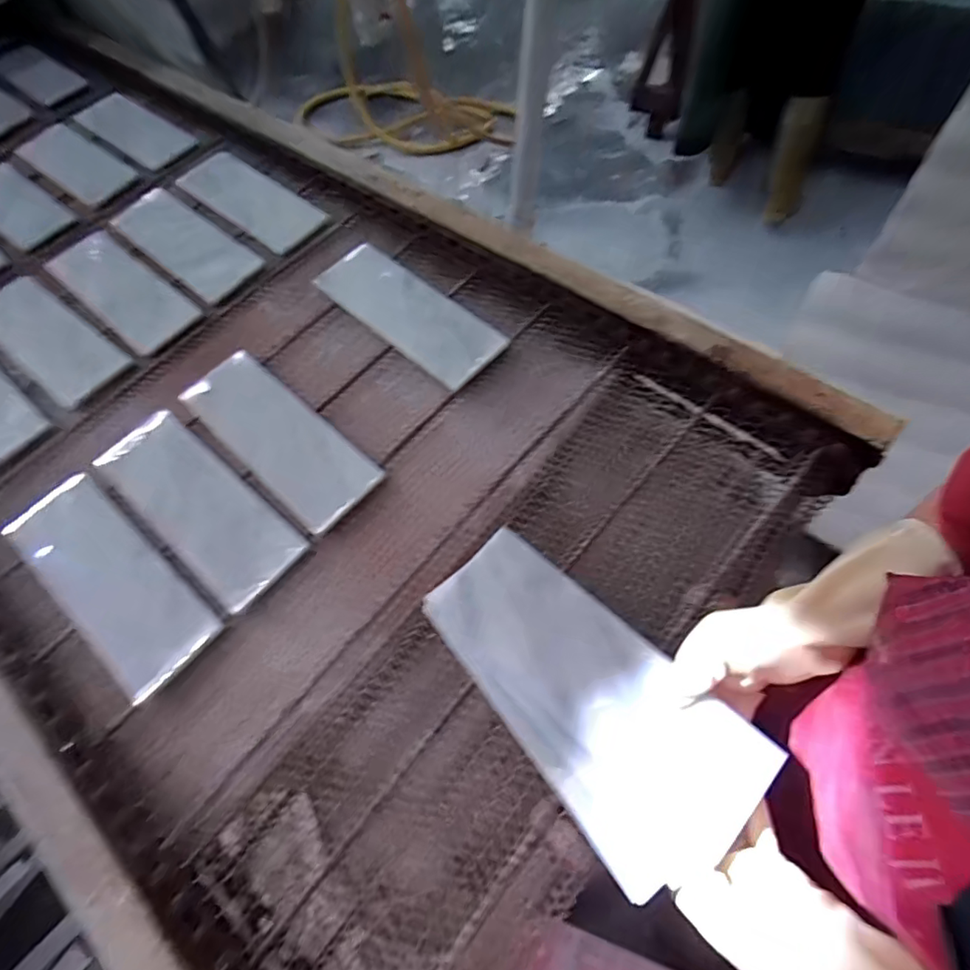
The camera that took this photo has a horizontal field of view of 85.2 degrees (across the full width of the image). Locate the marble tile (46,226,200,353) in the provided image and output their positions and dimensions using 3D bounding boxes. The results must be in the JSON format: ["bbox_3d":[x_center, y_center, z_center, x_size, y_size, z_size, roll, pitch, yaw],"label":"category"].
[{"bbox_3d":[-0.602,-0.332,0.875,0.316,0.020,0.120,35,71,24],"label":"marble tile"}]

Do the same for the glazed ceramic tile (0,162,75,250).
[{"bbox_3d":[-0.940,-0.563,1.049,0.322,0.016,0.121,35,67,23],"label":"glazed ceramic tile"}]

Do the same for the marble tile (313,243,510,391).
[{"bbox_3d":[-0.115,-0.261,0.780,0.318,0.020,0.118,39,71,22],"label":"marble tile"}]

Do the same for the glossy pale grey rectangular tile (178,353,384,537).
[{"bbox_3d":[-0.270,-0.066,0.689,0.304,0.026,0.111,38,72,24],"label":"glossy pale grey rectangular tile"}]

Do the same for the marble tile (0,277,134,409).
[{"bbox_3d":[-0.681,-0.232,0.818,0.306,0.025,0.108,32,70,23],"label":"marble tile"}]

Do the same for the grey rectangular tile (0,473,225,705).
[{"bbox_3d":[-0.445,0.098,0.612,0.323,0.023,0.113,34,72,22],"label":"grey rectangular tile"}]

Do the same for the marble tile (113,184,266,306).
[{"bbox_3d":[-0.535,-0.437,0.927,0.313,0.018,0.119,37,72,24],"label":"marble tile"}]

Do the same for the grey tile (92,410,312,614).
[{"bbox_3d":[-0.359,0.016,0.651,0.323,0.026,0.114,35,67,23],"label":"grey tile"}]

